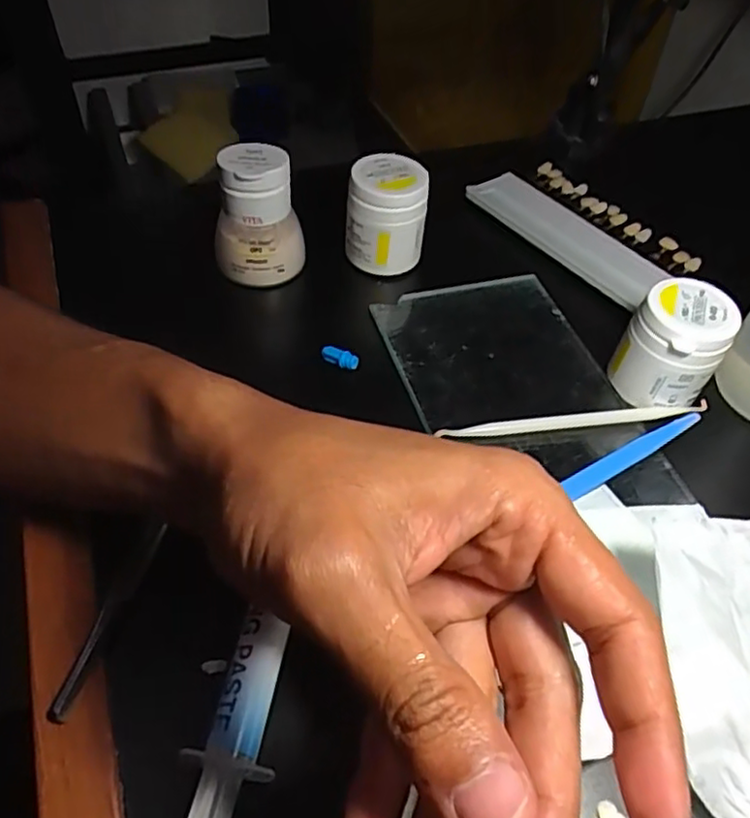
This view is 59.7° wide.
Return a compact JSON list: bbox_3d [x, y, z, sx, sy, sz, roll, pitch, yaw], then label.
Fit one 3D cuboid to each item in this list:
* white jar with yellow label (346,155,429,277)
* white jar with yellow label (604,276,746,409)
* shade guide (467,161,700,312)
[{"bbox_3d":[0.006,-0.107,0.365,0.045,0.052,0.040,6,51,1],"label":"white jar with yellow label"},{"bbox_3d":[0.141,-0.029,0.311,0.043,0.051,0.040,2,51,-2],"label":"white jar with yellow label"},{"bbox_3d":[0.131,-0.116,0.419,0.070,0.010,0.135,-34,60,-27],"label":"shade guide"}]

